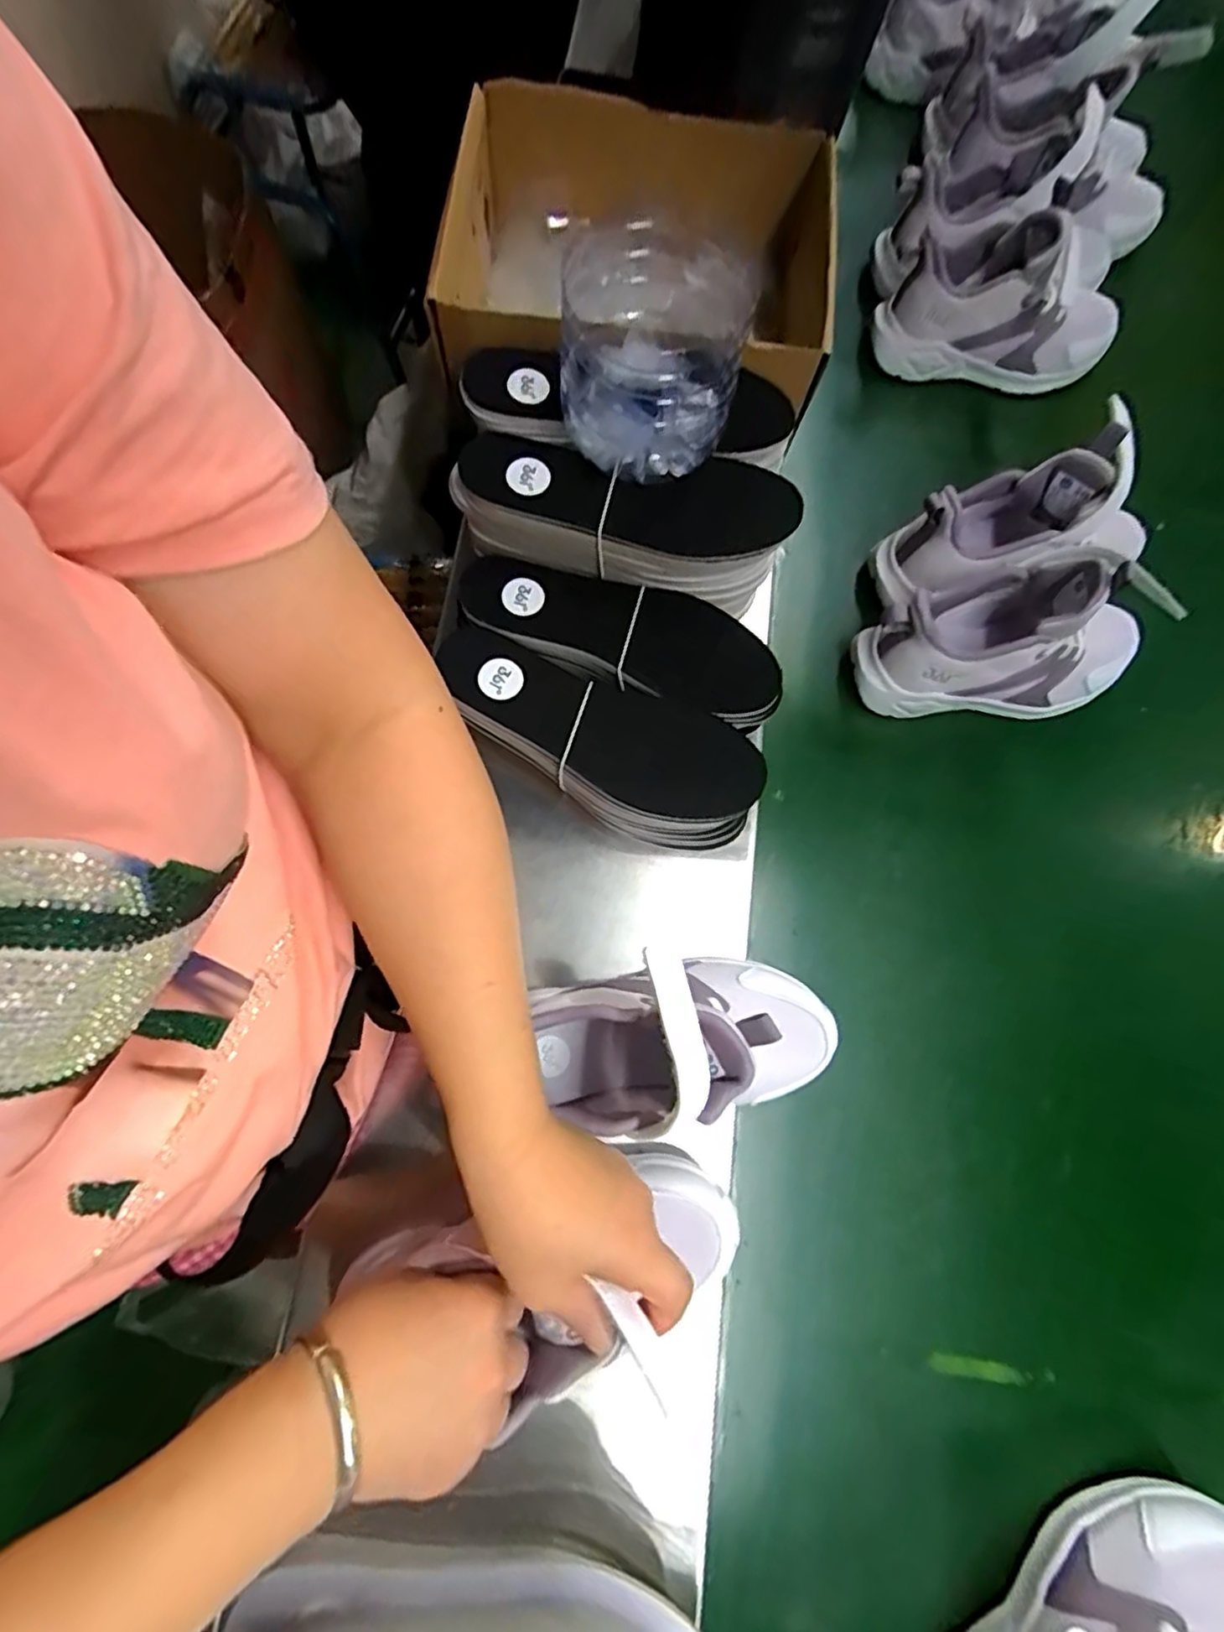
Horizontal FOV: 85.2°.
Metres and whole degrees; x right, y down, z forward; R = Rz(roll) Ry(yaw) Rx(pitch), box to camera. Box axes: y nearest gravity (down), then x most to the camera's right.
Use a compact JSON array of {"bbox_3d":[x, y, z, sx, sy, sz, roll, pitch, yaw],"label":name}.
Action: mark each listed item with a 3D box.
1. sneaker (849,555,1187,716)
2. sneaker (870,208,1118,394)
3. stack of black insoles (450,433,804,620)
[{"bbox_3d":[0.279,-0.123,0.452,0.193,0.142,0.065,1,73,-1],"label":"sneaker"},{"bbox_3d":[0.324,-0.431,0.546,0.190,0.110,0.092,6,73,0],"label":"sneaker"},{"bbox_3d":[0.008,-0.195,0.435,0.204,0.060,0.073,14,73,3],"label":"stack of black insoles"}]

